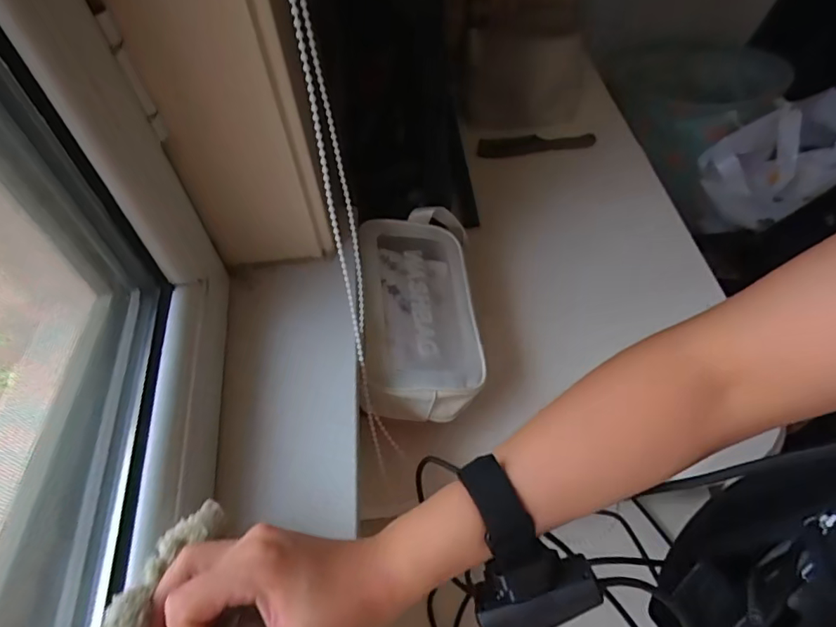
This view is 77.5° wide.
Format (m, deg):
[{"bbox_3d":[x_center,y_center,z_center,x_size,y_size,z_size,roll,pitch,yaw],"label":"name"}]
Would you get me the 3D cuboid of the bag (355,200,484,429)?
[{"bbox_3d":[0.002,-0.008,0.551,0.116,0.066,0.235,-5,52,0],"label":"bag"}]

